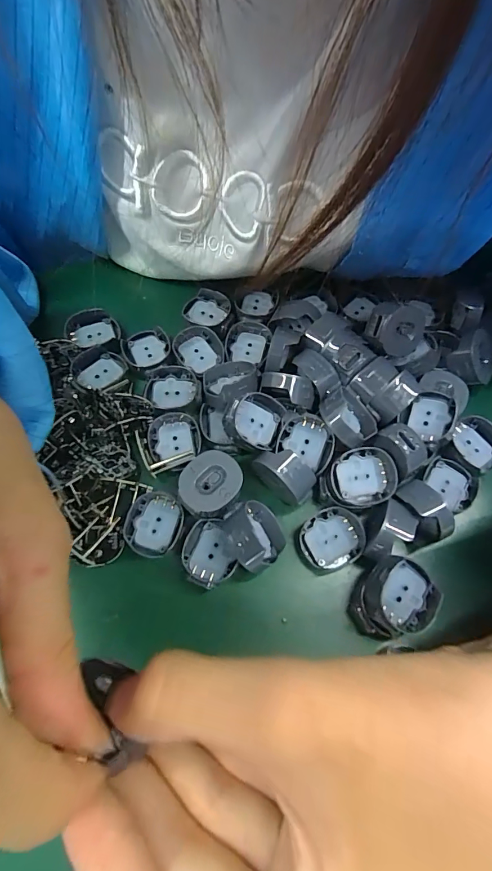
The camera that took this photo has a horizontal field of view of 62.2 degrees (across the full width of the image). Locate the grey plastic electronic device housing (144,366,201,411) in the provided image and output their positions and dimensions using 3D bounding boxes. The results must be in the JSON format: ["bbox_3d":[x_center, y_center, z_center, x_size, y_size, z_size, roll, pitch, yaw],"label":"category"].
[{"bbox_3d":[-0.039,-0.025,0.211,0.028,0.006,0.024,-12,67,-5],"label":"grey plastic electronic device housing"}]

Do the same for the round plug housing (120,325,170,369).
[{"bbox_3d":[-0.054,-0.047,0.220,0.025,0.004,0.022,-21,68,-9],"label":"round plug housing"}]

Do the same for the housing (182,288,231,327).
[{"bbox_3d":[-0.022,-0.072,0.231,0.025,0.007,0.020,9,67,4],"label":"housing"}]

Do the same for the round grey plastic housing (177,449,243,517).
[{"bbox_3d":[-0.015,0.023,0.184,0.026,0.014,0.028,0,67,0],"label":"round grey plastic housing"}]

